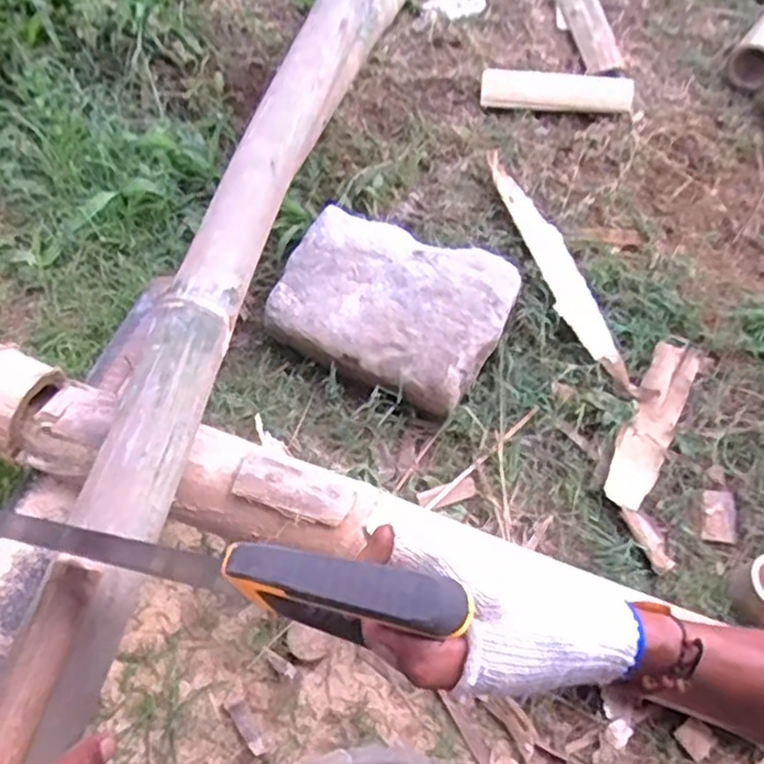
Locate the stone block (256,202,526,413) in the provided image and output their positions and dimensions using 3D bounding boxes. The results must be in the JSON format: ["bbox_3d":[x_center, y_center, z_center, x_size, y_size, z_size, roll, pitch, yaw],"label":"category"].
[{"bbox_3d":[0.012,-0.095,0.805,0.251,0.078,0.175,26,60,13],"label":"stone block"}]

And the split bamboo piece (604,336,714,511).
[{"bbox_3d":[0.304,0.042,0.773,0.055,0.021,0.208,25,77,11],"label":"split bamboo piece"}]

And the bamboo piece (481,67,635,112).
[{"bbox_3d":[0.235,-0.391,0.929,0.198,0.040,0.034,3,58,-1],"label":"bamboo piece"}]

